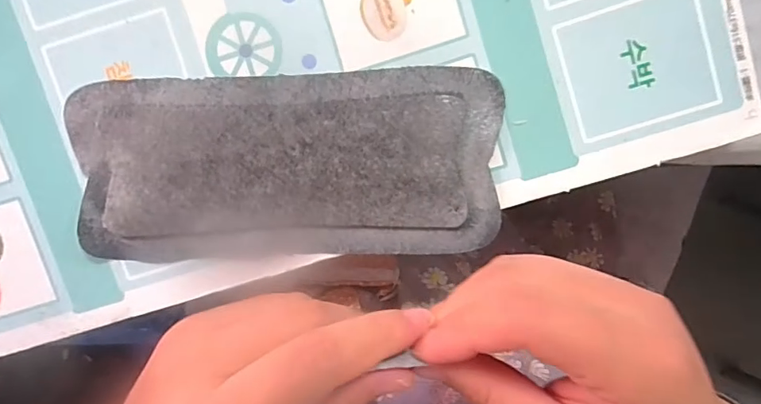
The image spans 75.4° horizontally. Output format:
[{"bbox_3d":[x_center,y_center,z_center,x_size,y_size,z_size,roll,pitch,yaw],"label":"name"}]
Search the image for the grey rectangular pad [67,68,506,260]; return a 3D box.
[{"bbox_3d":[-0.049,-0.019,0.264,0.222,0.012,0.096,-2,97,-1],"label":"grey rectangular pad"}]

